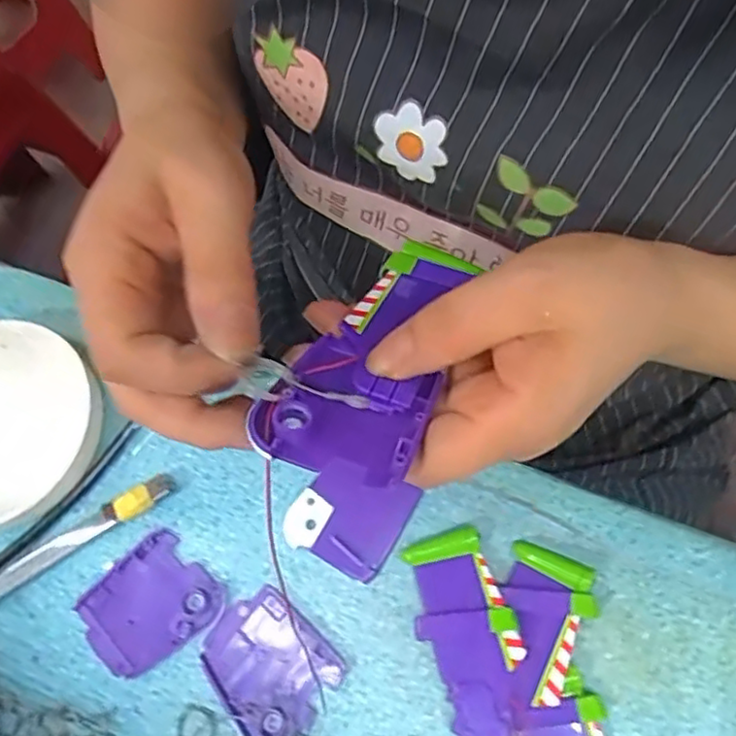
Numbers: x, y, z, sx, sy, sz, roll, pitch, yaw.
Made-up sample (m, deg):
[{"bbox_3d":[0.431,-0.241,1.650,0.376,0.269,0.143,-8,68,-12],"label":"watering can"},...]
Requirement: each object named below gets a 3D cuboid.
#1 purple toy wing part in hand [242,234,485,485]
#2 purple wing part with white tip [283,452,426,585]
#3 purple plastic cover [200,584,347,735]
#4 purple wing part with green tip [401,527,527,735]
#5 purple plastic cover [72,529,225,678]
[{"bbox_3d":[0.006,-0.009,0.233,0.049,0.019,0.113,21,49,11],"label":"purple toy wing part in hand"},{"bbox_3d":[-0.009,0.073,0.322,0.054,0.007,0.050,24,71,12],"label":"purple wing part with white tip"},{"bbox_3d":[-0.047,0.137,0.298,0.052,0.005,0.062,-43,72,-14],"label":"purple plastic cover"},{"bbox_3d":[0.045,0.118,0.290,0.040,0.004,0.088,-24,56,4],"label":"purple wing part with green tip"},{"bbox_3d":[-0.106,0.114,0.310,0.060,0.005,0.050,-39,71,-13],"label":"purple plastic cover"}]

